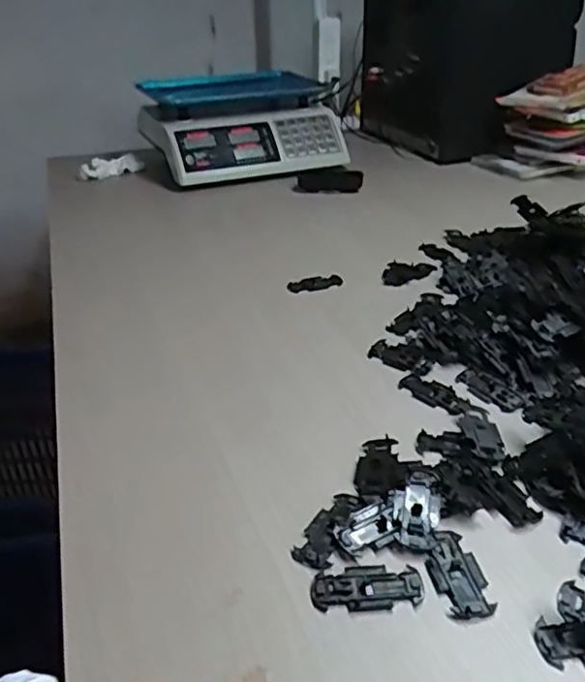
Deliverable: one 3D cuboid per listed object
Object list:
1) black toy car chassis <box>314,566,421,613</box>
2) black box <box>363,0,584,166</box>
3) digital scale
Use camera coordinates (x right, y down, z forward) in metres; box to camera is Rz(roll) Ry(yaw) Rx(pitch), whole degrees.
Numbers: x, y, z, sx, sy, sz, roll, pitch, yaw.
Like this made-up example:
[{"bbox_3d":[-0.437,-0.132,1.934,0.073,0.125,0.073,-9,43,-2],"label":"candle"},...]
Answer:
[{"bbox_3d":[0.045,0.148,0.388,0.066,0.004,0.031,-4,30,-3],"label":"black toy car chassis"},{"bbox_3d":[0.335,-0.554,1.292,0.272,0.305,0.327,-15,32,-21],"label":"black box"},{"bbox_3d":[-0.099,-0.414,1.244,0.334,0.154,0.327,-15,32,-21],"label":"digital scale"}]

